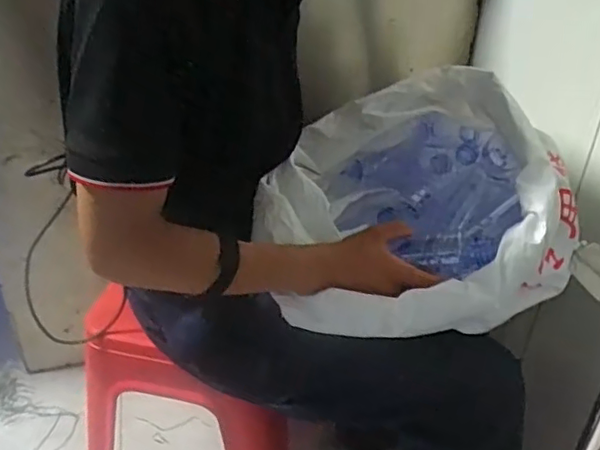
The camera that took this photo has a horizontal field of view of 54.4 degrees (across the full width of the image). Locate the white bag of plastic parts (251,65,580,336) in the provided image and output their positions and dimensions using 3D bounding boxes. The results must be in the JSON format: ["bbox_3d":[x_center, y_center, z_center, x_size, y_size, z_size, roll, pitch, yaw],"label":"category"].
[{"bbox_3d":[0.146,-0.053,0.768,0.374,0.206,0.377,3,34,0],"label":"white bag of plastic parts"}]

